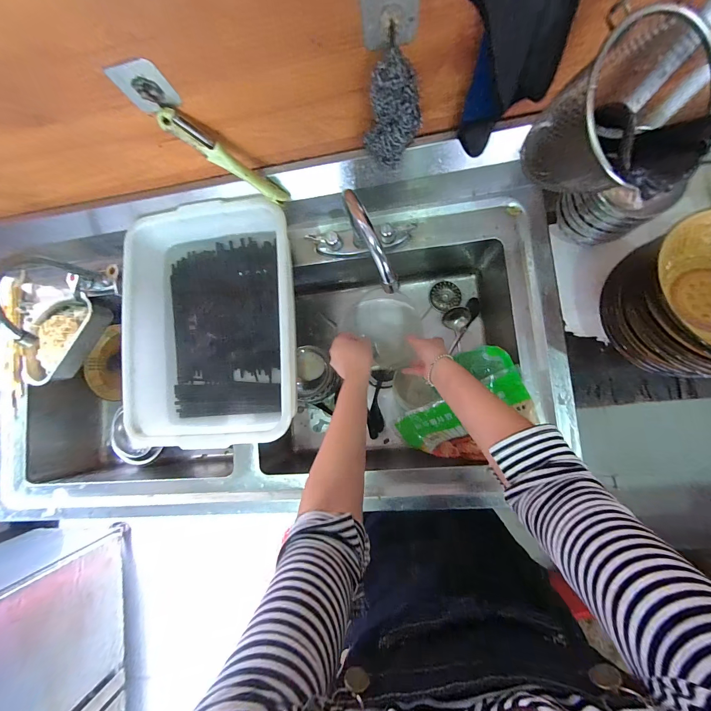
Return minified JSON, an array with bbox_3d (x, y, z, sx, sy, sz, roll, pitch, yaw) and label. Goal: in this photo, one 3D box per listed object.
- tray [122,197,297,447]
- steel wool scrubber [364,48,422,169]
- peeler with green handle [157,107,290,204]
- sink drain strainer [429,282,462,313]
[{"bbox_3d":[-0.258,-0.054,0.578,0.329,0.109,0.408,-4,86,8],"label":"tray"},{"bbox_3d":[0.049,-0.308,0.408,0.070,0.141,0.046,2,86,9],"label":"steel wool scrubber"},{"bbox_3d":[-0.179,-0.279,0.457,0.013,0.193,0.028,13,88,43],"label":"peeler with green handle"},{"bbox_3d":[0.209,-0.142,0.737,0.073,0.016,0.073,11,113,27],"label":"sink drain strainer"}]

